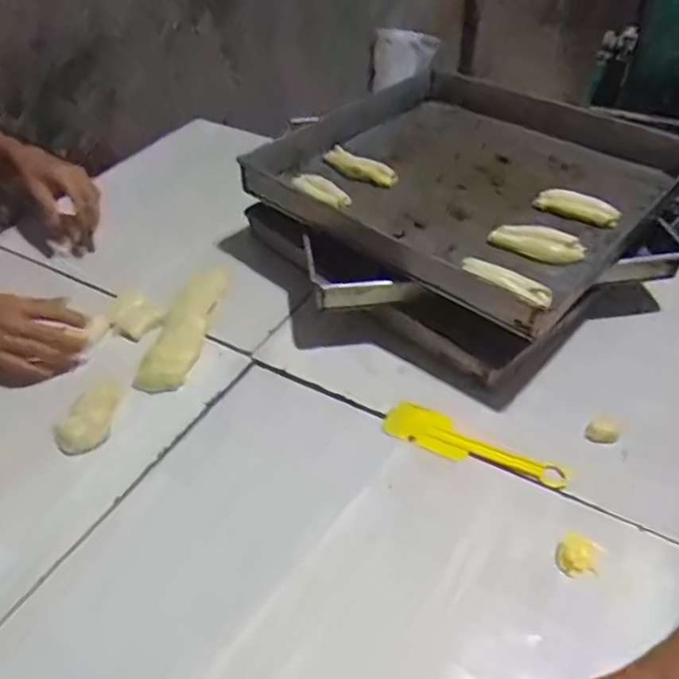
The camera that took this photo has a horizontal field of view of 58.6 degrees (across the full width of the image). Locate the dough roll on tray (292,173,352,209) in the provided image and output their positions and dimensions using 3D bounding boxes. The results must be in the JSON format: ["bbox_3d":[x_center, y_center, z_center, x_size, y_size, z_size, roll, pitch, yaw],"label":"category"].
[{"bbox_3d":[-0.025,-0.202,0.809,0.084,0.021,0.033,29,49,8],"label":"dough roll on tray"}]

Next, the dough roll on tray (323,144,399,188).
[{"bbox_3d":[0.033,-0.248,0.865,0.110,0.025,0.033,25,50,28],"label":"dough roll on tray"}]

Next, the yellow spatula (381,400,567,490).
[{"bbox_3d":[0.139,0.112,0.635,0.189,0.015,0.043,20,47,21],"label":"yellow spatula"}]

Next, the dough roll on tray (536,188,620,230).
[{"bbox_3d":[0.303,-0.169,0.776,0.104,0.036,0.033,24,49,27],"label":"dough roll on tray"}]

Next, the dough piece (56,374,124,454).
[{"bbox_3d":[-0.269,0.082,0.665,0.040,0.031,0.091,15,59,16],"label":"dough piece"}]

